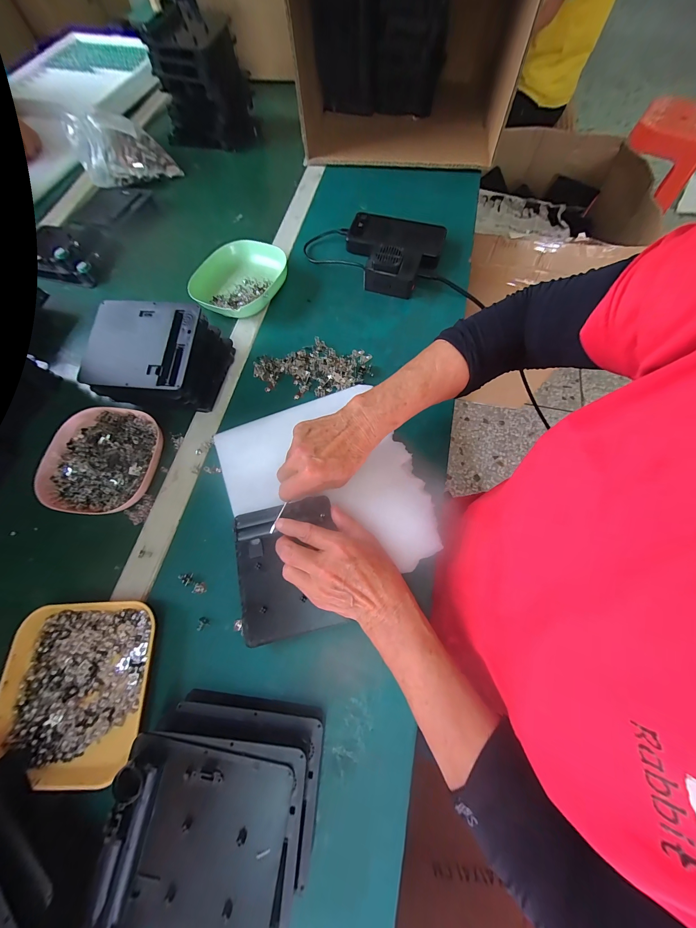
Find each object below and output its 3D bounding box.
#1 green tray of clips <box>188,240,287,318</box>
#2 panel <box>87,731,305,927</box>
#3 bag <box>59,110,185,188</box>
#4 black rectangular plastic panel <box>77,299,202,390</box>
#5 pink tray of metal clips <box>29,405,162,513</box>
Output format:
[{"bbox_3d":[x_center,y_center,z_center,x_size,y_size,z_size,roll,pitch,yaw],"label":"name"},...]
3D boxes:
[{"bbox_3d":[-0.169,-0.290,0.461,0.140,0.032,0.136,22,71,10],"label":"green tray of clips"},{"bbox_3d":[-0.107,0.279,0.218,0.135,0.022,0.114,5,69,4],"label":"panel"},{"bbox_3d":[-0.423,-0.589,0.546,0.168,0.076,0.076,-21,70,-6],"label":"bag"},{"bbox_3d":[-0.250,-0.142,0.349,0.132,0.009,0.109,7,80,8],"label":"black rectangular plastic panel"},{"bbox_3d":[-0.308,-0.008,0.365,0.130,0.027,0.133,5,69,4],"label":"pink tray of metal clips"}]

